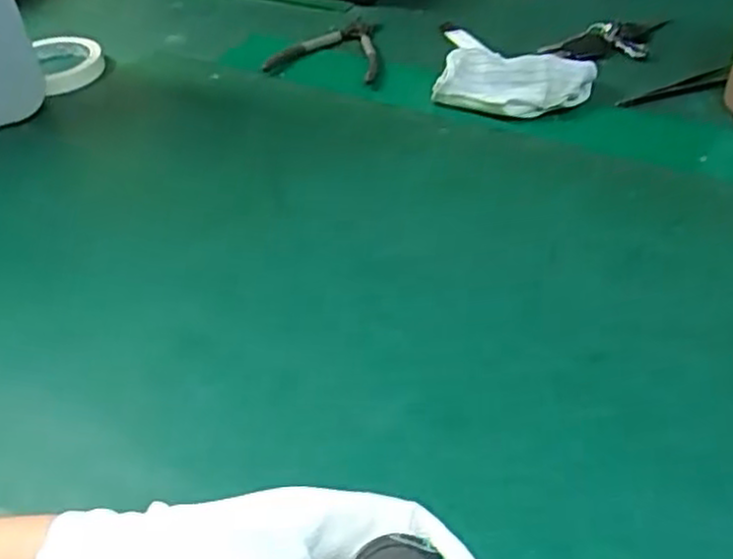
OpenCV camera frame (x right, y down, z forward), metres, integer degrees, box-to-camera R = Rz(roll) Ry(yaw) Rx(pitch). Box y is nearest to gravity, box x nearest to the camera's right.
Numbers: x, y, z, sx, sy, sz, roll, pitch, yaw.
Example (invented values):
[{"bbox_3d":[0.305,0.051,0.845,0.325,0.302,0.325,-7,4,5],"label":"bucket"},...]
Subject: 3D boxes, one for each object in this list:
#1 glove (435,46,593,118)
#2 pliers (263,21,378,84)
[{"bbox_3d":[0.125,-0.168,0.611,0.122,0.032,0.061,13,45,19],"label":"glove"},{"bbox_3d":[-0.030,-0.229,0.702,0.104,0.015,0.130,7,43,12],"label":"pliers"}]

